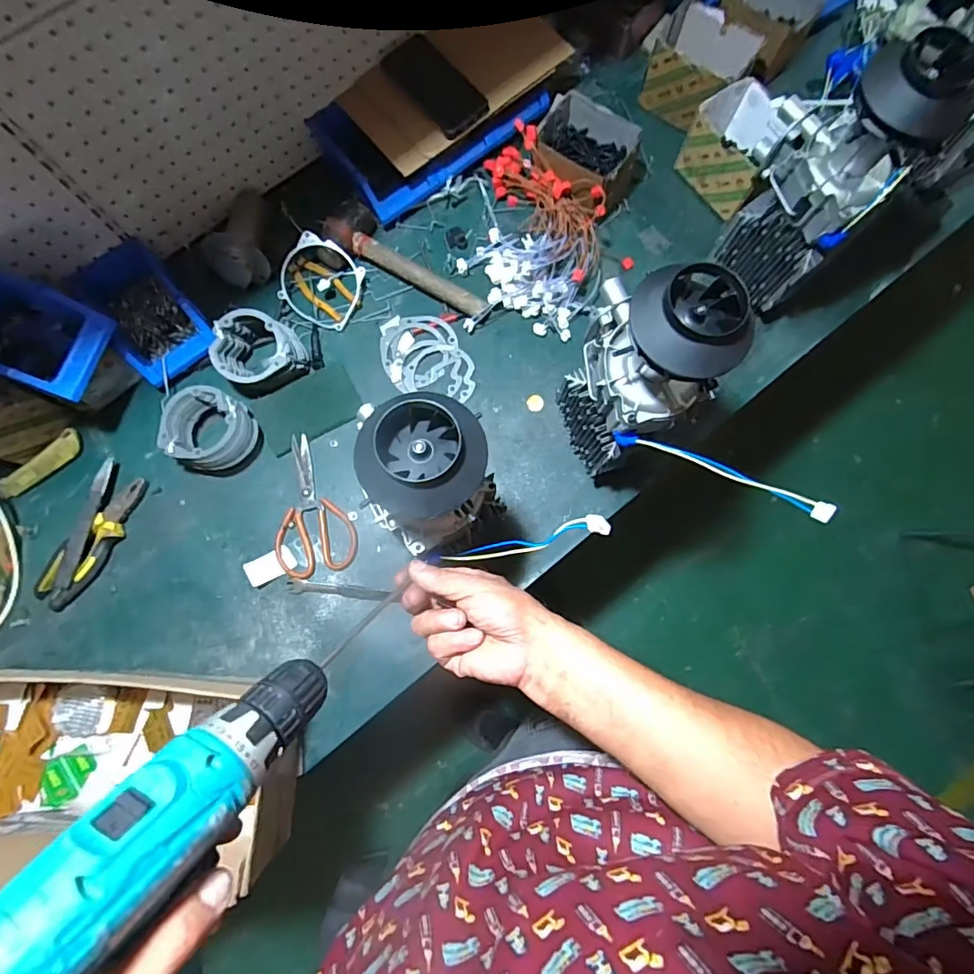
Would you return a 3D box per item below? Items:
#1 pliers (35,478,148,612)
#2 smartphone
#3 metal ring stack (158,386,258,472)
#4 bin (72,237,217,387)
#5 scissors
[{"bbox_3d":[-0.545,0.073,0.702,0.065,0.021,0.202,32,80,8],"label":"pliers"},{"bbox_3d":[-0.072,-0.587,0.743,0.075,0.013,0.170,-38,79,-7],"label":"smartphone"},{"bbox_3d":[-0.382,-0.079,0.706,0.116,0.063,0.111,22,79,6],"label":"metal ring stack"},{"bbox_3d":[-0.484,-0.252,0.728,0.127,0.068,0.197,-40,79,-7],"label":"bin"},{"bbox_3d":[-0.251,0.025,0.713,0.105,0.010,0.193,-16,77,-2],"label":"scissors"}]

